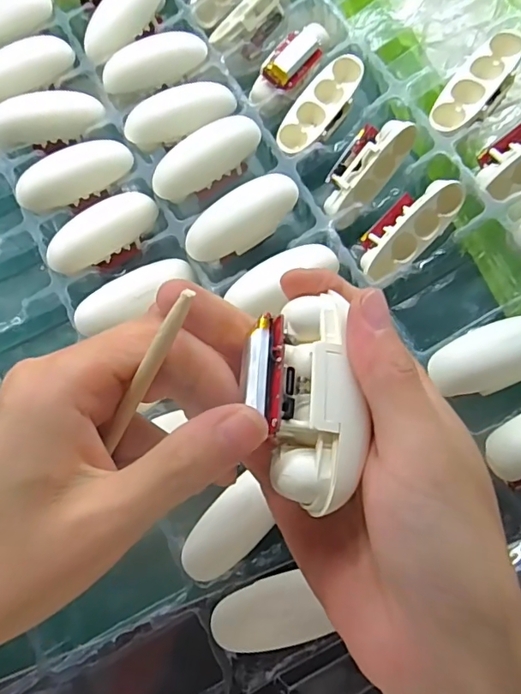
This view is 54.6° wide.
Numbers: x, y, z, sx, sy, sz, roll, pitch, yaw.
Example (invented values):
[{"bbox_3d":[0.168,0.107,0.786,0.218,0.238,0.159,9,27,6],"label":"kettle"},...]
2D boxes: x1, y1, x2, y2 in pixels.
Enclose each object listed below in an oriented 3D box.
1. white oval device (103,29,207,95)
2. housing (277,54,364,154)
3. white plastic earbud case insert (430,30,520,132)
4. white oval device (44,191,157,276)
[{"bbox_3d":[-0.066,-0.175,0.309,0.065,0.019,0.020,-13,72,12],"label":"white oval device"},{"bbox_3d":[0.035,-0.137,0.290,0.026,0.014,0.064,36,89,12],"label":"housing"},{"bbox_3d":[0.114,-0.137,0.264,0.025,0.010,0.063,38,91,12],"label":"white plastic earbud case insert"},{"bbox_3d":[-0.088,-0.064,0.281,0.064,0.023,0.021,-35,75,-9],"label":"white oval device"}]

